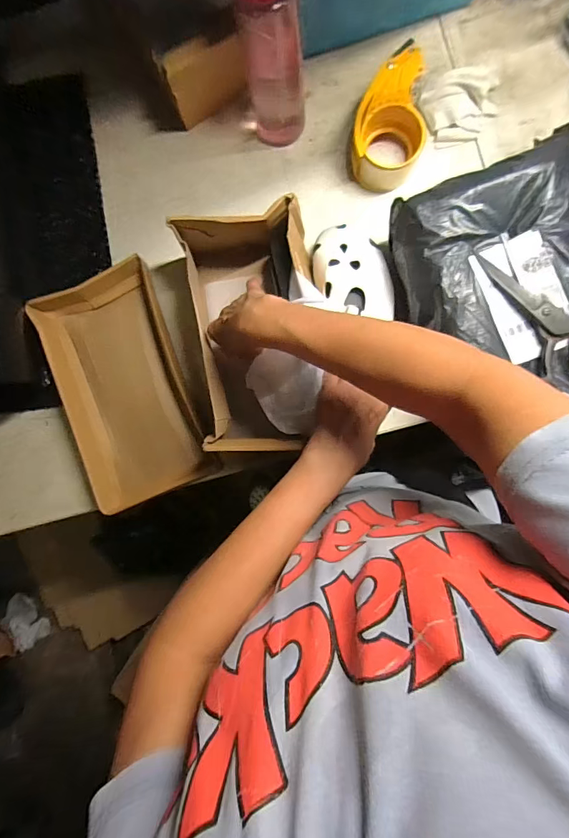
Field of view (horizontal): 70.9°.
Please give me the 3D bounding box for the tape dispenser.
[{"bbox_3d":[0.147,-0.394,0.528,0.092,0.060,0.156,21,90,6],"label":"tape dispenser"}]

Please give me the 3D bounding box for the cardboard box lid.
[{"bbox_3d":[-0.226,-0.046,0.558,0.165,0.045,0.316,-19,86,5],"label":"cardboard box lid"}]

